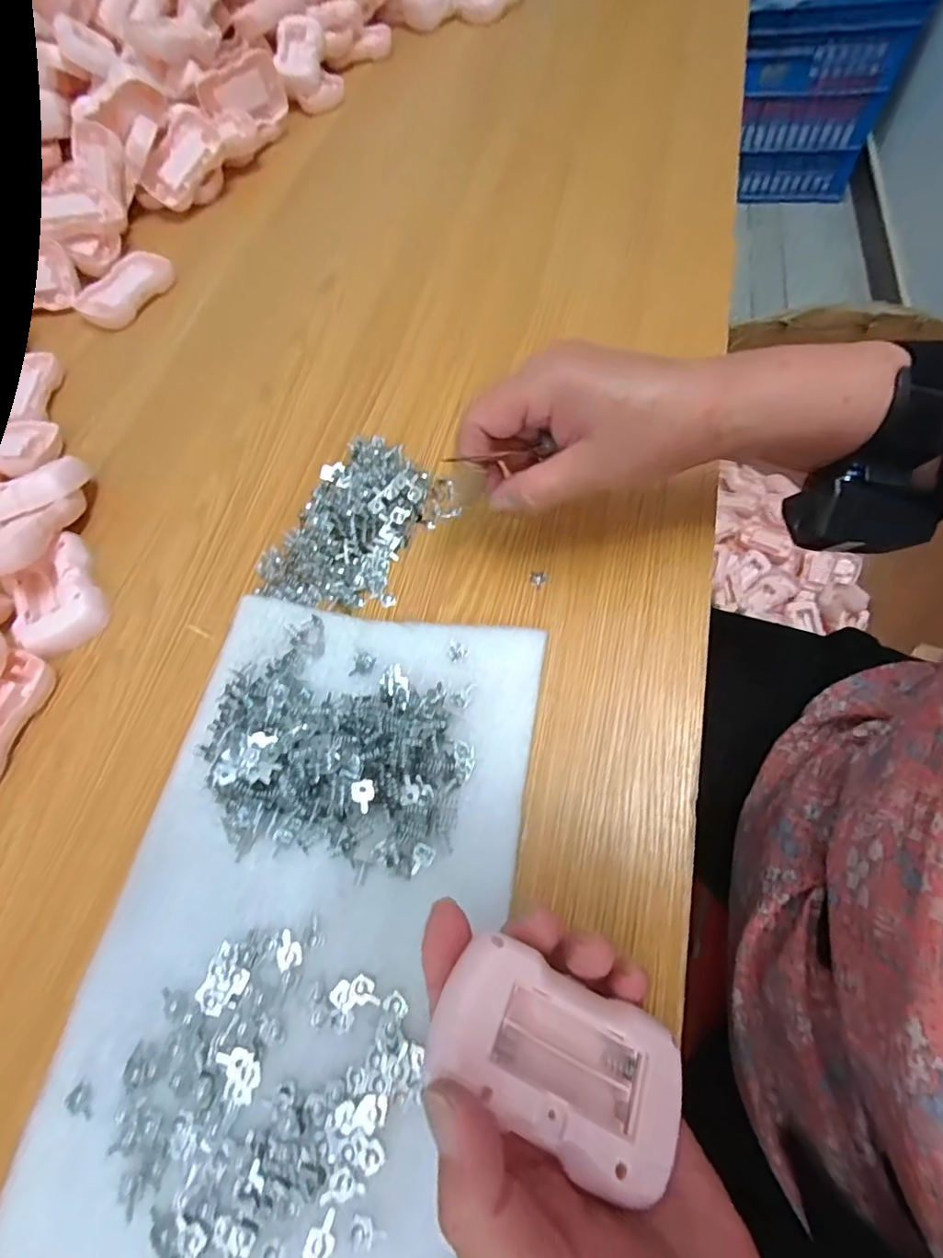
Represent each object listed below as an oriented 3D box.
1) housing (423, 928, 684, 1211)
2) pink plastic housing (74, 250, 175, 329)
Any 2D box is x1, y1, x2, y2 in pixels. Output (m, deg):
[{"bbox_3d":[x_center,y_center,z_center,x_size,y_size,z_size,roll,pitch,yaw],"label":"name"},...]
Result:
[{"bbox_3d":[0.031,0.147,0.188,0.080,0.020,0.046,28,52,7],"label":"housing"},{"bbox_3d":[-0.325,-0.320,0.507,0.060,0.011,0.092,23,70,17],"label":"pink plastic housing"}]

